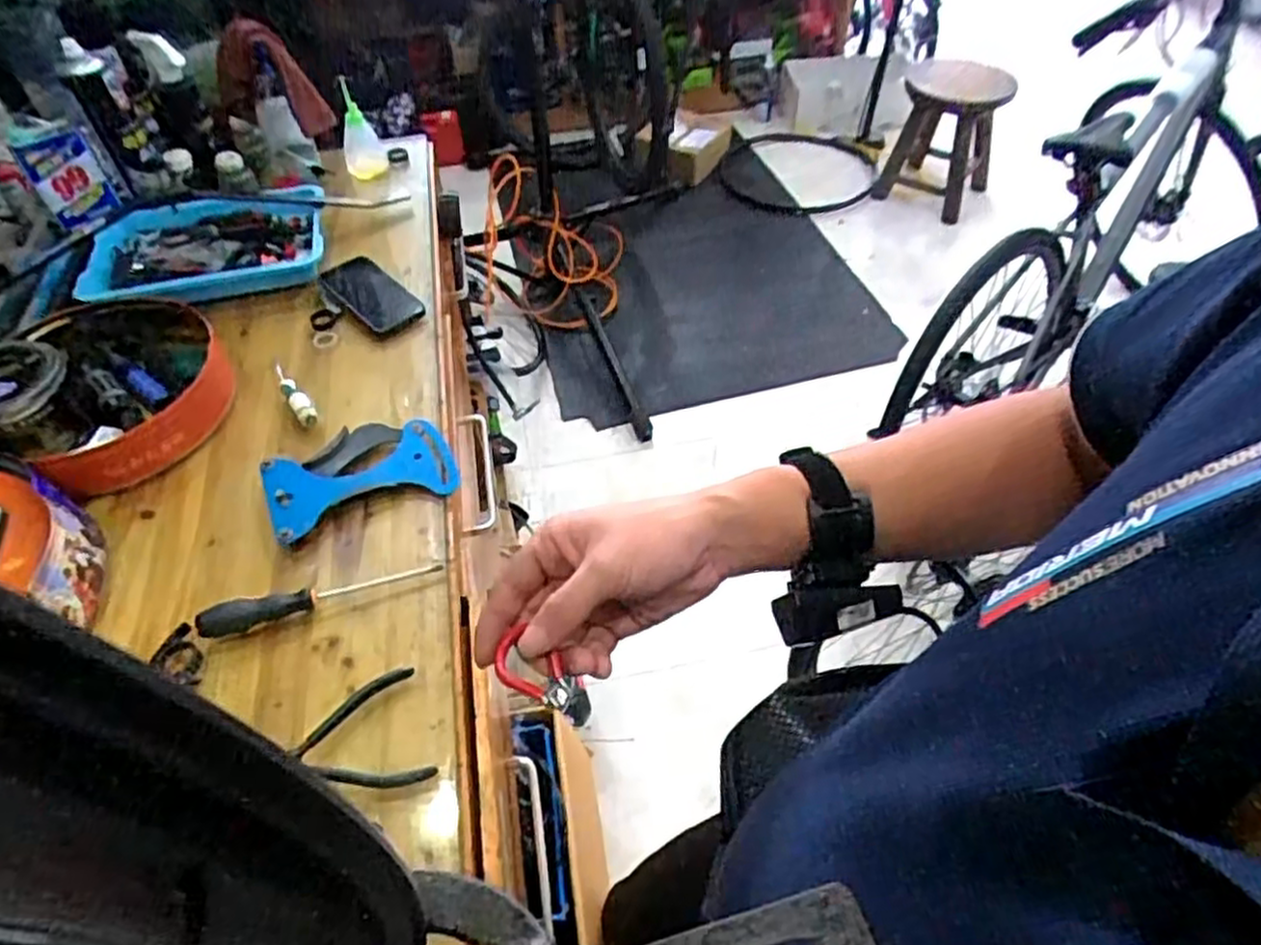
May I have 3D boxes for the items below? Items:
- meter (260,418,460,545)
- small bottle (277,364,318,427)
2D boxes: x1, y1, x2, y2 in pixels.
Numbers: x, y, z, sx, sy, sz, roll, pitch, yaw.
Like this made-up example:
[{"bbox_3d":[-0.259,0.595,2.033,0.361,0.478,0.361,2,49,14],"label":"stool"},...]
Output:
[{"bbox_3d":[-0.293,-0.001,0.812,0.194,0.040,0.122,-23,52,-17],"label":"meter"},{"bbox_3d":[-0.404,-0.097,0.887,0.023,0.019,0.120,-30,54,-22],"label":"small bottle"}]

